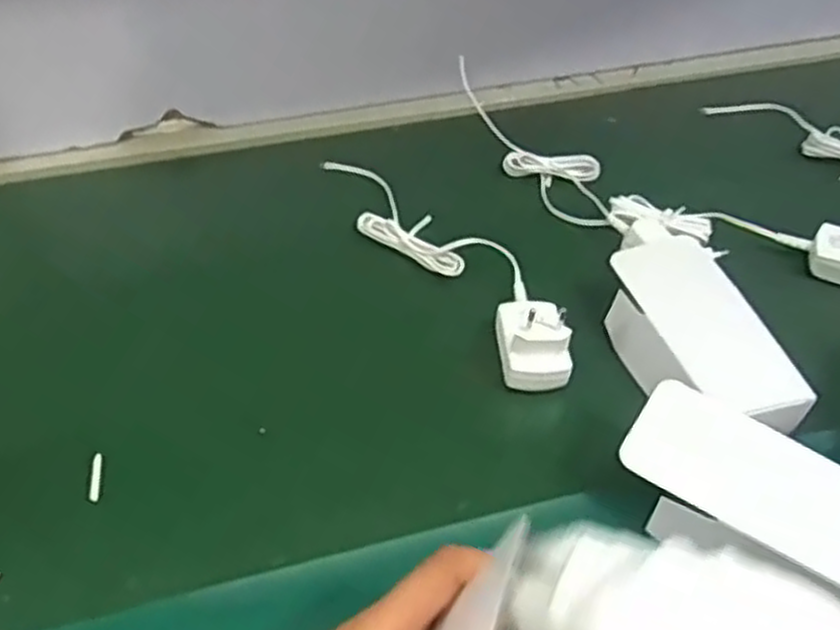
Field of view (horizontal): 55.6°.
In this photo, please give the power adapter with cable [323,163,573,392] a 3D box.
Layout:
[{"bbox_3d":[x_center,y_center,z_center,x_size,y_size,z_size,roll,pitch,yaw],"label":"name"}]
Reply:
[{"bbox_3d":[0.013,-0.058,0.564,0.060,0.054,0.280,-26,52,-23],"label":"power adapter with cable"}]

